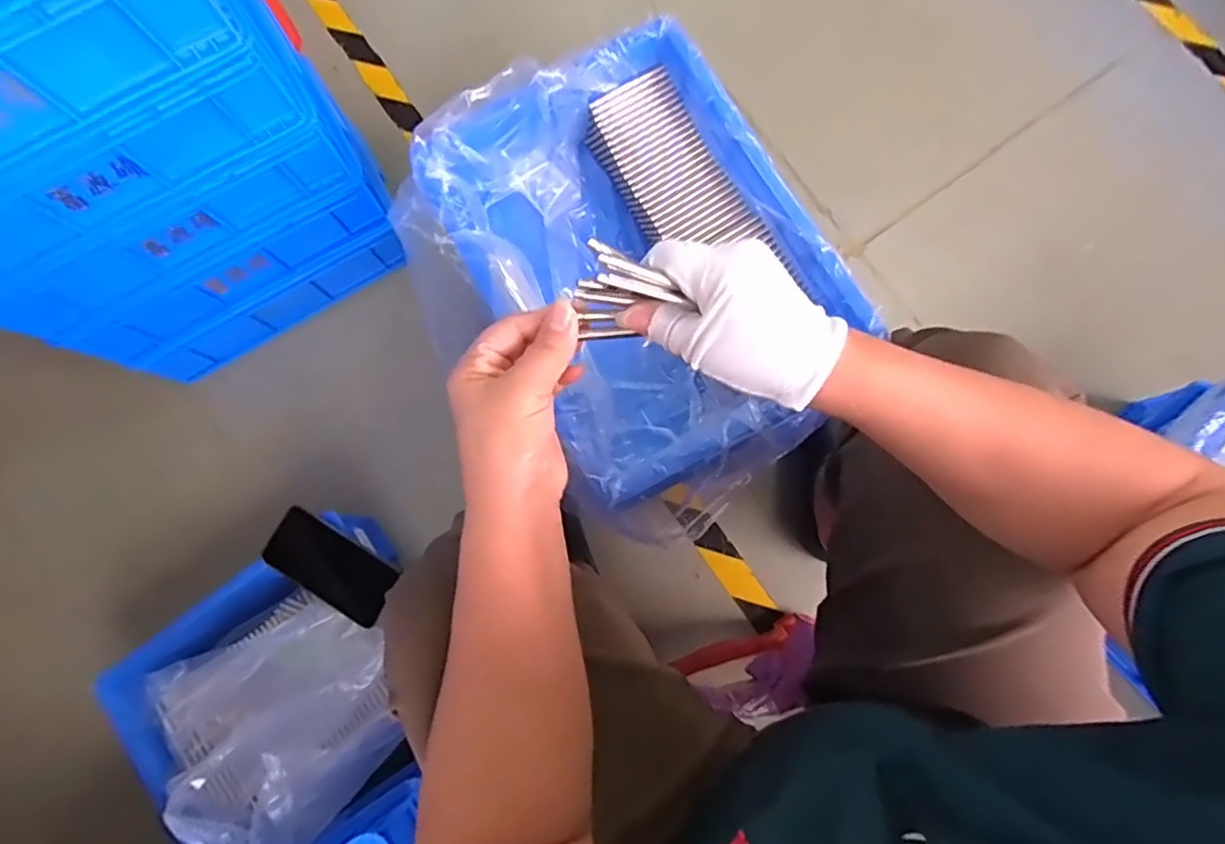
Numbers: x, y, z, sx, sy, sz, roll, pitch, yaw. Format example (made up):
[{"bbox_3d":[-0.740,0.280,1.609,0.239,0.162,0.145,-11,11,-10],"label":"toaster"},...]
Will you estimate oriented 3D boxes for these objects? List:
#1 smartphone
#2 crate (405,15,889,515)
[{"bbox_3d":[-0.333,0.168,0.723,0.158,0.014,0.076,30,82,6],"label":"smartphone"},{"bbox_3d":[0.026,-0.155,0.633,0.328,0.123,0.433,-31,81,-4],"label":"crate"}]

